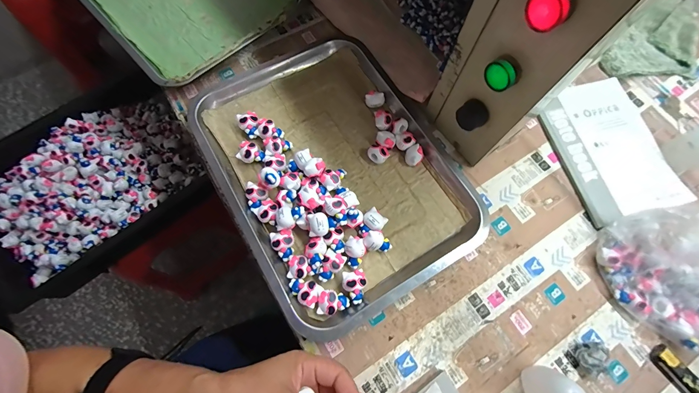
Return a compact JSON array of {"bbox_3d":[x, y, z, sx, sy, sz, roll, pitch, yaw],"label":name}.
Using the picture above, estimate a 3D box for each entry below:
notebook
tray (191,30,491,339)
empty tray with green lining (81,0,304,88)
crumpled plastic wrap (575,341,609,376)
[{"bbox_3d":[0.354,-0.069,0.424,0.139,0.008,0.191,-16,73,-6],"label":"notebook"},{"bbox_3d":[-0.021,-0.040,0.386,0.268,0.035,0.351,-31,75,-10],"label":"tray"},{"bbox_3d":[-0.270,-0.339,0.504,0.269,0.034,0.343,-42,77,-13],"label":"empty tray with green lining"},{"bbox_3d":[0.263,0.174,0.337,0.031,0.018,0.027,-33,75,-11],"label":"crumpled plastic wrap"}]

